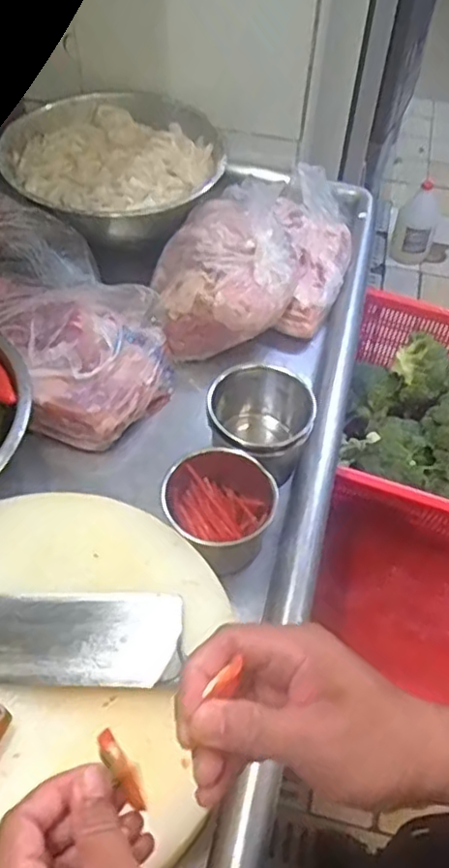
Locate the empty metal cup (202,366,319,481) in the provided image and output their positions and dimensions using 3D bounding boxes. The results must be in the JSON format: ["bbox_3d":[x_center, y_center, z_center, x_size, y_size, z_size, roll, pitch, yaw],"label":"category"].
[{"bbox_3d":[0.037,-0.009,0.742,0.110,0.105,0.104,1,52,-2],"label":"empty metal cup"}]

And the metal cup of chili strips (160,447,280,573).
[{"bbox_3d":[-0.006,0.081,0.693,0.114,0.098,0.107,1,52,-2],"label":"metal cup of chili strips"}]

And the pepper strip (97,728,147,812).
[{"bbox_3d":[-0.056,0.180,0.347,0.012,0.010,0.049,-29,43,-23],"label":"pepper strip"}]

